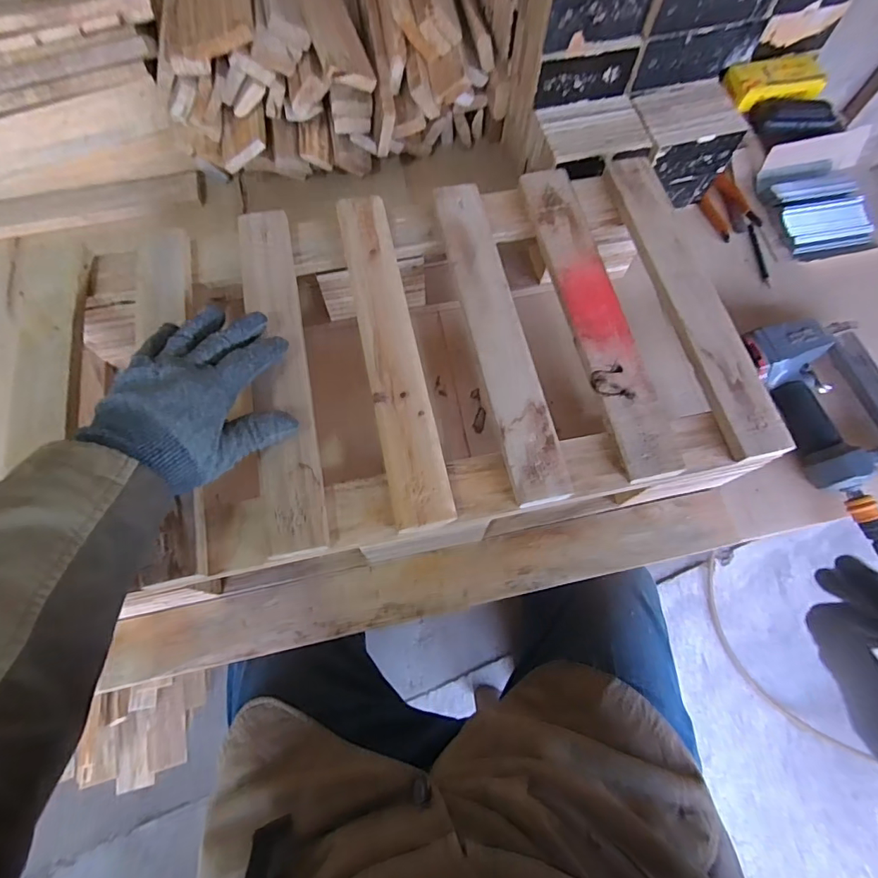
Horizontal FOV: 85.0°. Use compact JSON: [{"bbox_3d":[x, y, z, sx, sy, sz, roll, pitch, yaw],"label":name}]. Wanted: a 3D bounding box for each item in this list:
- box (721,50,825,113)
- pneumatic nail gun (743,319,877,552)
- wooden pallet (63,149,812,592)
[{"bbox_3d":[0.466,-0.500,0.668,0.137,0.022,0.070,-10,70,-4],"label":"box"},{"bbox_3d":[0.468,-0.019,0.536,0.138,0.052,0.268,-24,72,-9],"label":"pneumatic nail gun"},{"bbox_3d":[-0.033,-0.072,0.481,0.622,0.099,0.352,-11,70,-5],"label":"wooden pallet"}]

